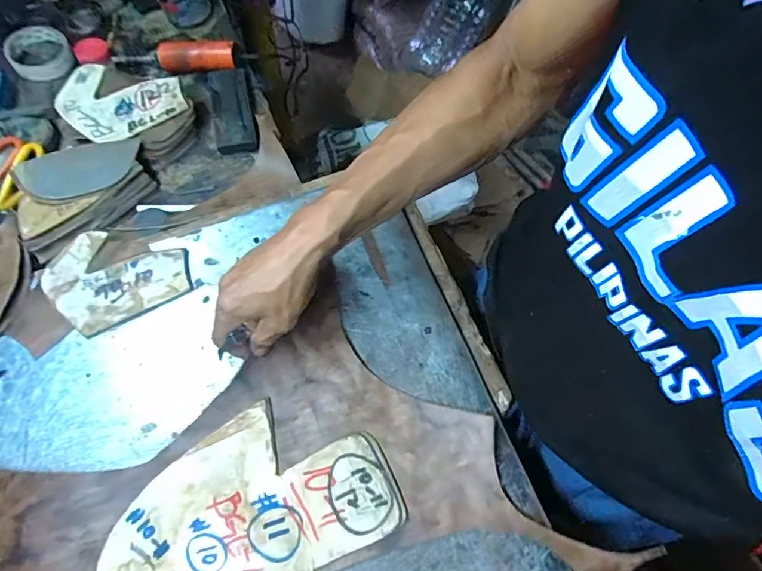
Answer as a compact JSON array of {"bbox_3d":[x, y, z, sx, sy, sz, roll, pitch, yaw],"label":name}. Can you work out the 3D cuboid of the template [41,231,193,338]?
[{"bbox_3d":[-0.282,-0.014,0.505,0.136,0.006,0.115,-28,70,-10],"label":"template"}]

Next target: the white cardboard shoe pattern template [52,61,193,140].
[{"bbox_3d":[-0.337,-0.230,0.609,0.157,0.012,0.103,9,73,-2],"label":"white cardboard shoe pattern template"}]

